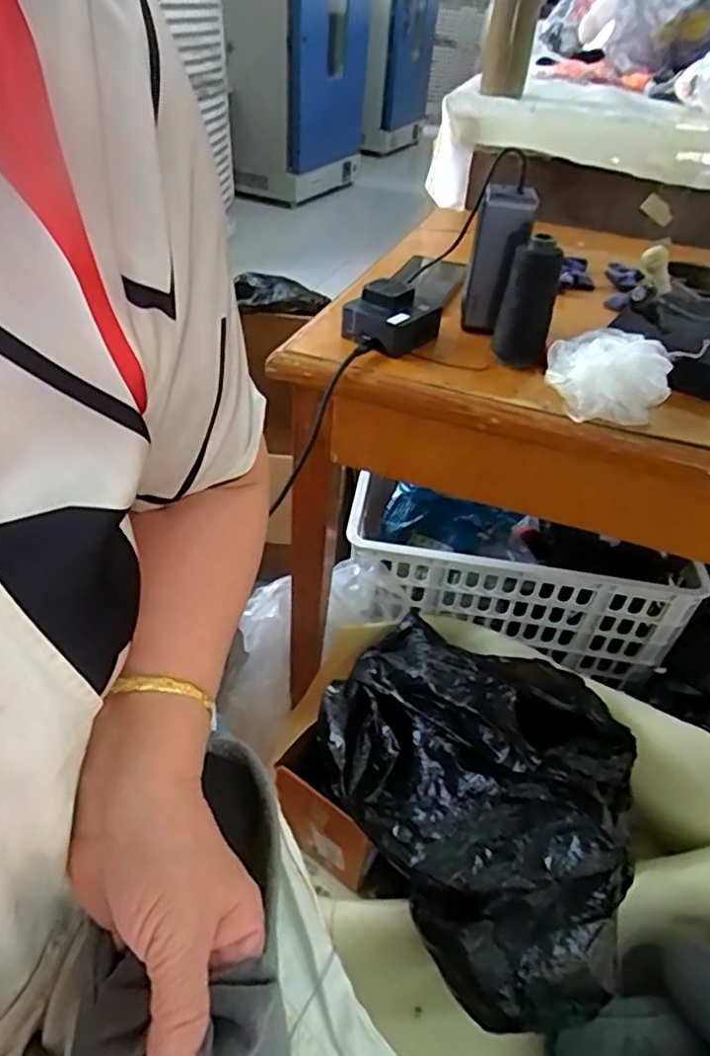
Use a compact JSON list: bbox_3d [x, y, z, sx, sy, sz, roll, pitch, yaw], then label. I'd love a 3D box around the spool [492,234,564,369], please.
[{"bbox_3d":[0.156,-0.203,0.574,0.046,0.102,0.039,15,41,11],"label":"spool"}]

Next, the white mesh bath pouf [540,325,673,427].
[{"bbox_3d":[0.212,-0.130,0.538,0.098,0.049,0.078,18,42,14],"label":"white mesh bath pouf"}]

